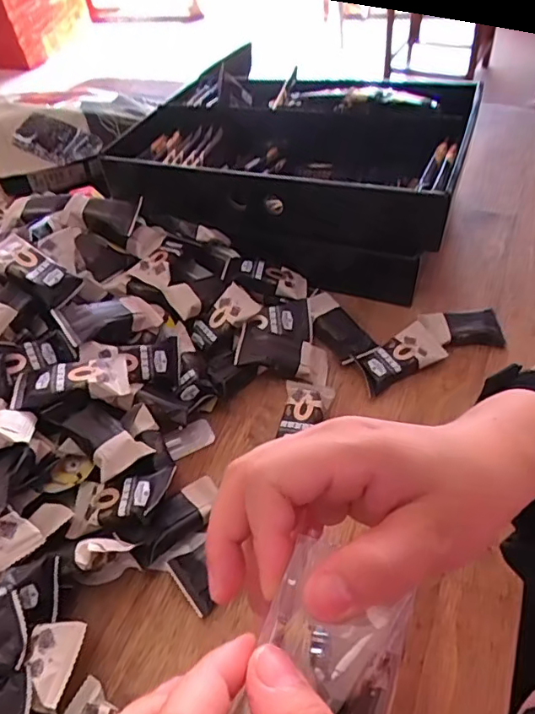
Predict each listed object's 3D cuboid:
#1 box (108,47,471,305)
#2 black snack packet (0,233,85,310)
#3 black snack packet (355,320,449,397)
[{"bbox_3d":[0.015,-0.193,0.537,0.345,0.105,0.203,17,53,20],"label":"box"},{"bbox_3d":[-0.183,-0.069,0.413,0.074,0.017,0.038,32,57,5],"label":"black snack packet"},{"bbox_3d":[0.105,-0.002,0.428,0.071,0.011,0.037,-24,50,-14],"label":"black snack packet"}]

